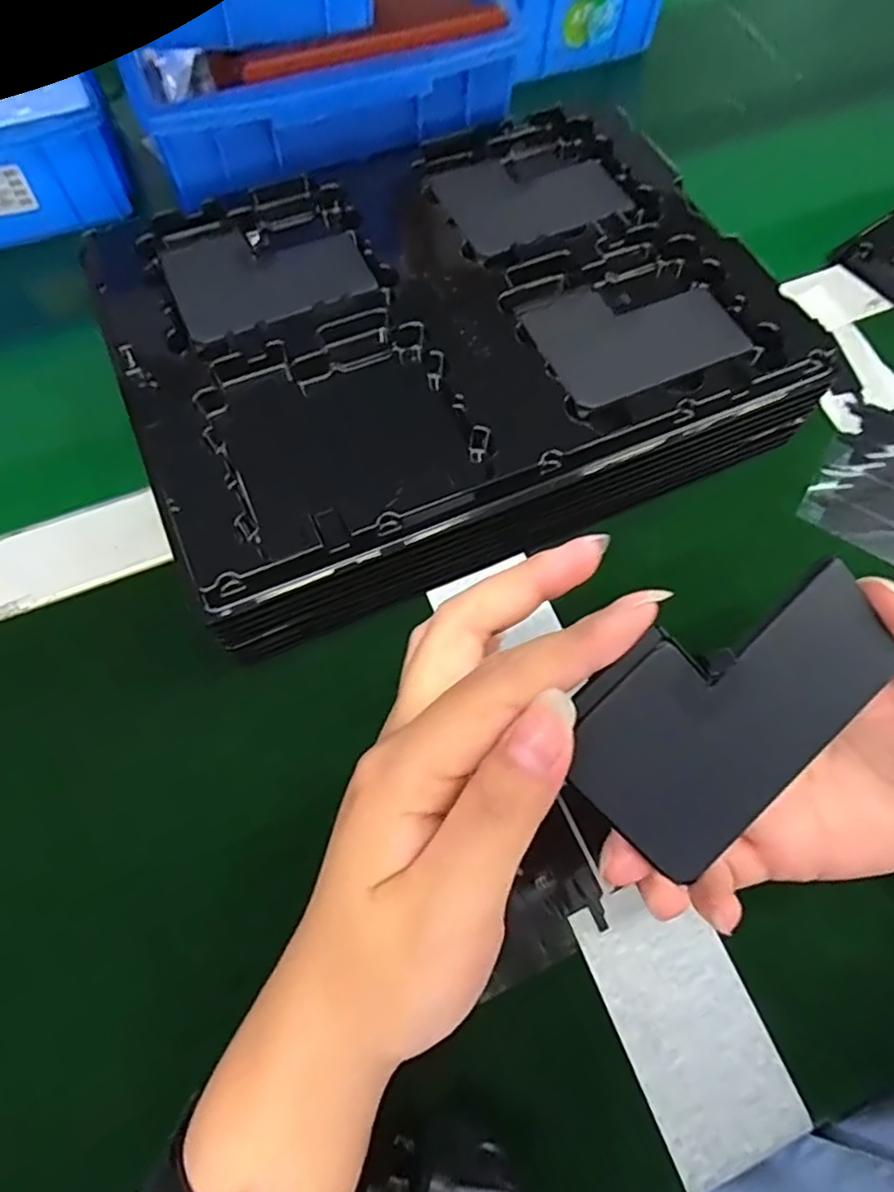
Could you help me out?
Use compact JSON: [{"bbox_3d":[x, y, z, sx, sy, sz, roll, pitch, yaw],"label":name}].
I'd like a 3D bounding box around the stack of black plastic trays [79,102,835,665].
[{"bbox_3d":[-0.001,-0.120,0.306,0.283,0.059,0.224,-22,72,-10],"label":"stack of black plastic trays"}]

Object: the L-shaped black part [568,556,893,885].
[{"bbox_3d":[0.073,0.026,0.165,0.087,0.004,0.062,-45,107,-2],"label":"L-shaped black part"}]

